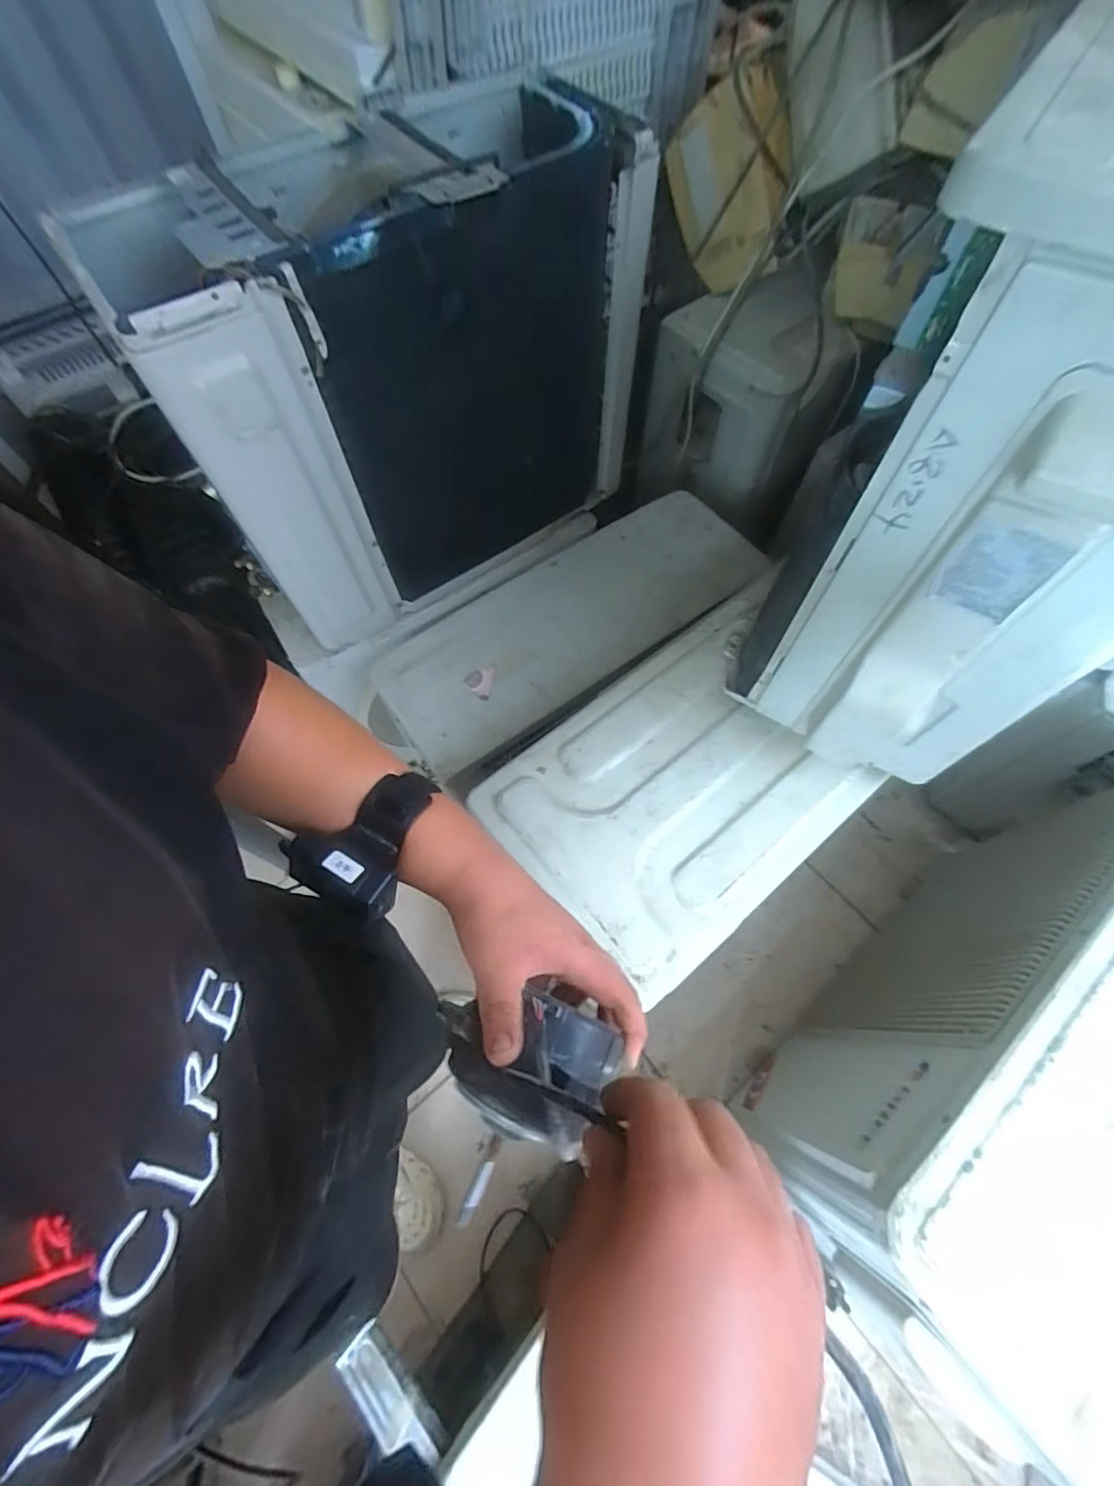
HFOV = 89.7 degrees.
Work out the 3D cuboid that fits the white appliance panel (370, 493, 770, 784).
[{"bbox_3d":[0.035,-0.234,1.036,0.740,0.049,0.291,-33,69,-14],"label":"white appliance panel"}]

